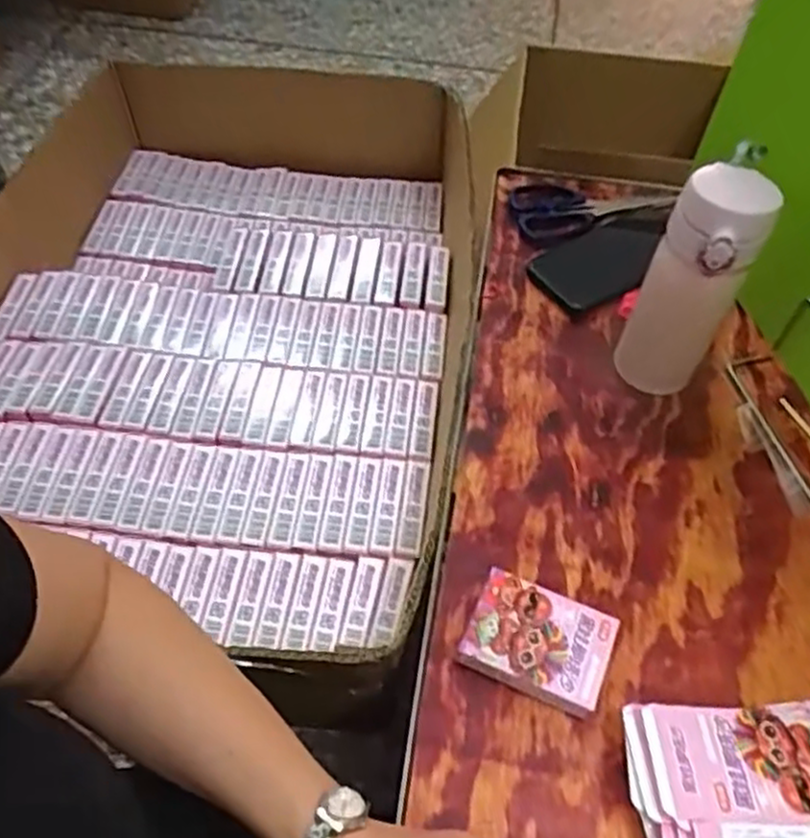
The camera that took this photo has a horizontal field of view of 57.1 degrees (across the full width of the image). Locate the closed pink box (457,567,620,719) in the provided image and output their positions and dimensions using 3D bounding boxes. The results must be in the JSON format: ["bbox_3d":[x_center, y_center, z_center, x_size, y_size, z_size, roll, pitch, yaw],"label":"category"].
[{"bbox_3d":[0.089,0.148,0.499,0.092,0.026,0.067,19,56,11],"label":"closed pink box"}]

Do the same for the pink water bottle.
[{"bbox_3d":[0.209,-0.088,0.562,0.062,0.194,0.059,23,57,13],"label":"pink water bottle"}]

